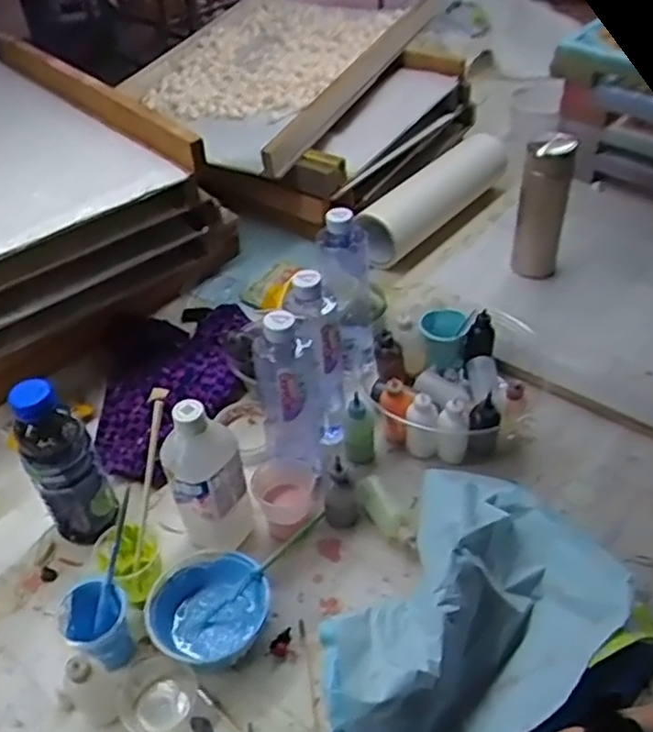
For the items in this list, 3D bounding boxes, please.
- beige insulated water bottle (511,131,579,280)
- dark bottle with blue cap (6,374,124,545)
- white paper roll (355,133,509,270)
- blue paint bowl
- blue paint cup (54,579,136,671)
[{"bbox_3d":[0.346,-0.256,1.149,0.076,0.224,0.092,10,44,11],"label":"beige insulated water bottle"},{"bbox_3d":[-0.275,0.107,0.762,0.070,0.215,0.064,-23,47,-18],"label":"dark bottle with blue cap"},{"bbox_3d":[0.200,-0.315,1.312,0.090,0.094,0.451,25,51,27],"label":"white paper roll"},{"bbox_3d":[-0.115,0.238,0.706,0.116,0.045,0.110,-2,44,2],"label":"blue paint bowl"},{"bbox_3d":[-0.220,0.255,0.695,0.061,0.079,0.062,-2,44,2],"label":"blue paint cup"}]

